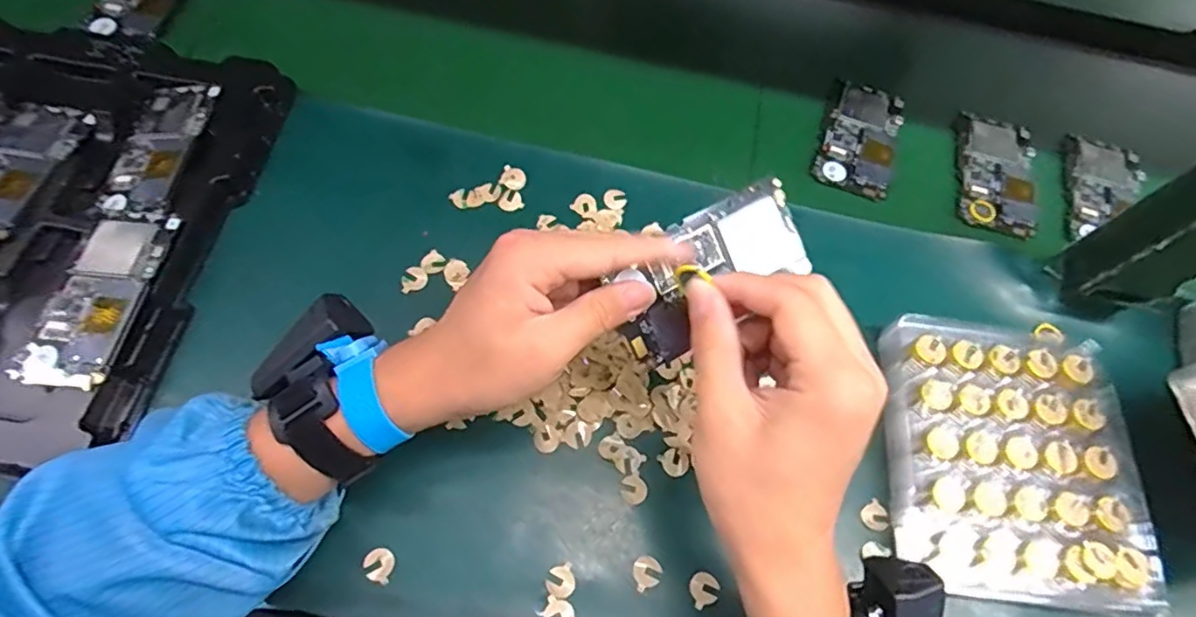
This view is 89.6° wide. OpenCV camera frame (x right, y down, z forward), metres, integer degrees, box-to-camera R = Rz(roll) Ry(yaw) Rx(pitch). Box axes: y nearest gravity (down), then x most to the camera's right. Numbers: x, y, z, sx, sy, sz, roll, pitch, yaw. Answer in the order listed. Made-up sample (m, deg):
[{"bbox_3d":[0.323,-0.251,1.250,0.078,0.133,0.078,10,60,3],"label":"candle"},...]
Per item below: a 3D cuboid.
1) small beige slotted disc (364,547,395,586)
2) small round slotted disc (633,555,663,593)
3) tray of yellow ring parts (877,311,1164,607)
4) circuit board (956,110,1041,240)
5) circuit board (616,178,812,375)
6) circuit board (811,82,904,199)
[{"bbox_3d":[-0.131,0.153,0.359,0.017,0.005,0.018,2,64,-4],"label":"small beige slotted disc"},{"bbox_3d":[0.030,0.161,0.369,0.017,0.004,0.018,2,64,-4],"label":"small round slotted disc"},{"bbox_3d":[0.270,0.094,0.402,0.154,0.042,0.185,6,64,-2],"label":"tray of yellow ring parts"},{"bbox_3d":[0.349,-0.121,0.526,0.066,0.004,0.123,15,64,2],"label":"circuit board"},{"bbox_3d":[0.064,-0.023,0.343,0.125,0.006,0.062,-32,103,-13],"label":"circuit board"},{"bbox_3d":[0.233,-0.151,0.532,0.061,0.007,0.118,22,65,5],"label":"circuit board"}]

